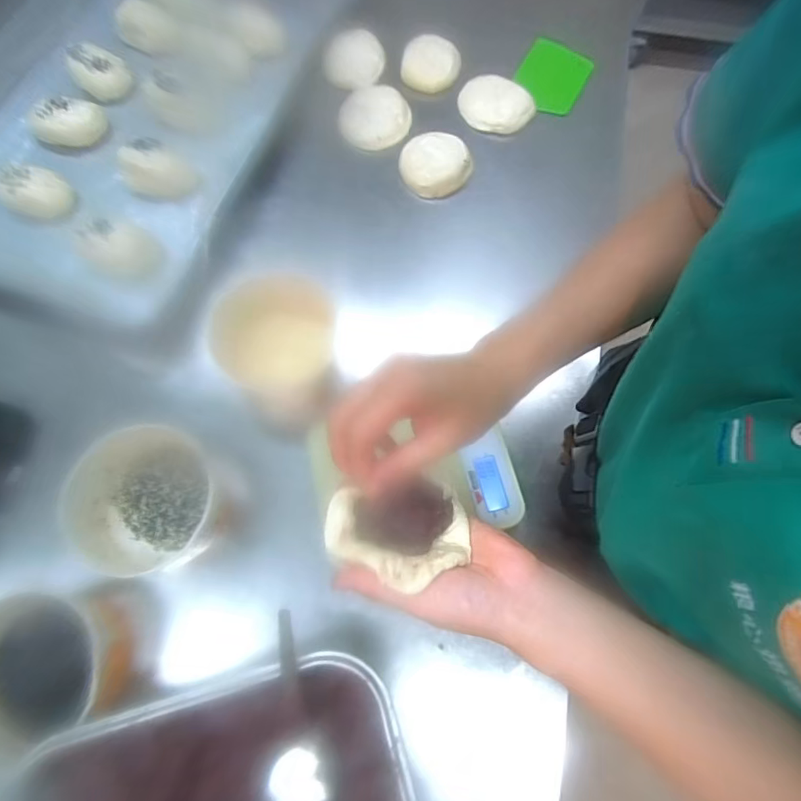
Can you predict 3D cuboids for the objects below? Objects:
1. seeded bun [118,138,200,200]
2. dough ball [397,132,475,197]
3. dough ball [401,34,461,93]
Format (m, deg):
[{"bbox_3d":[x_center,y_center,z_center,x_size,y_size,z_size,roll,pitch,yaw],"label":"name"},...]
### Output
[{"bbox_3d":[-0.298,-0.282,0.601,0.071,0.045,0.058,15,72,6],"label":"seeded bun"},{"bbox_3d":[0.044,-0.297,0.613,0.086,0.027,0.081,0,71,1],"label":"dough ball"},{"bbox_3d":[0.042,-0.463,0.675,0.074,0.030,0.071,0,71,1],"label":"dough ball"}]

